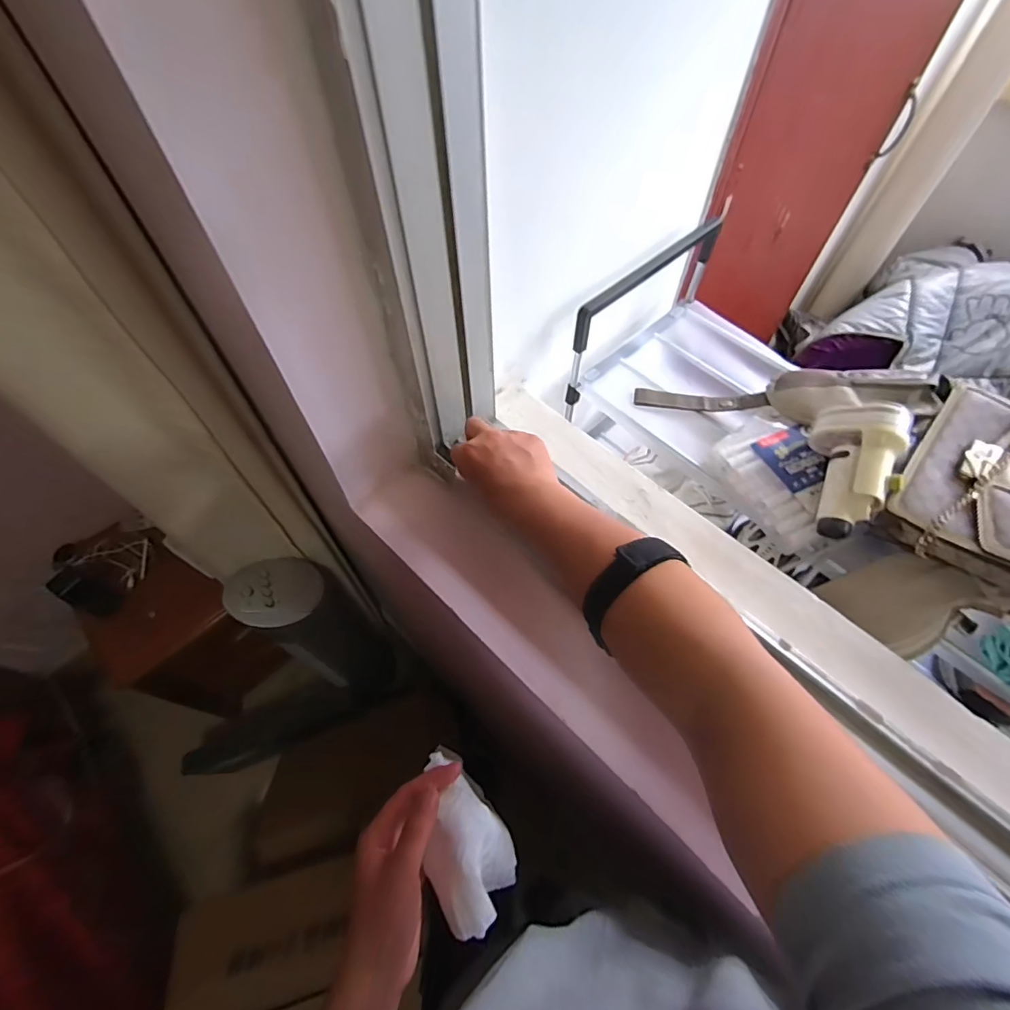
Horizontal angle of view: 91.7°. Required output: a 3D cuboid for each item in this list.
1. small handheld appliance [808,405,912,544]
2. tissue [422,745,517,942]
[{"bbox_3d":[0.388,-0.037,0.550,0.080,0.061,0.161,16,78,10],"label":"small handheld appliance"},{"bbox_3d":[-0.029,0.270,0.406,0.058,0.121,0.124,-14,60,-8],"label":"tissue"}]

